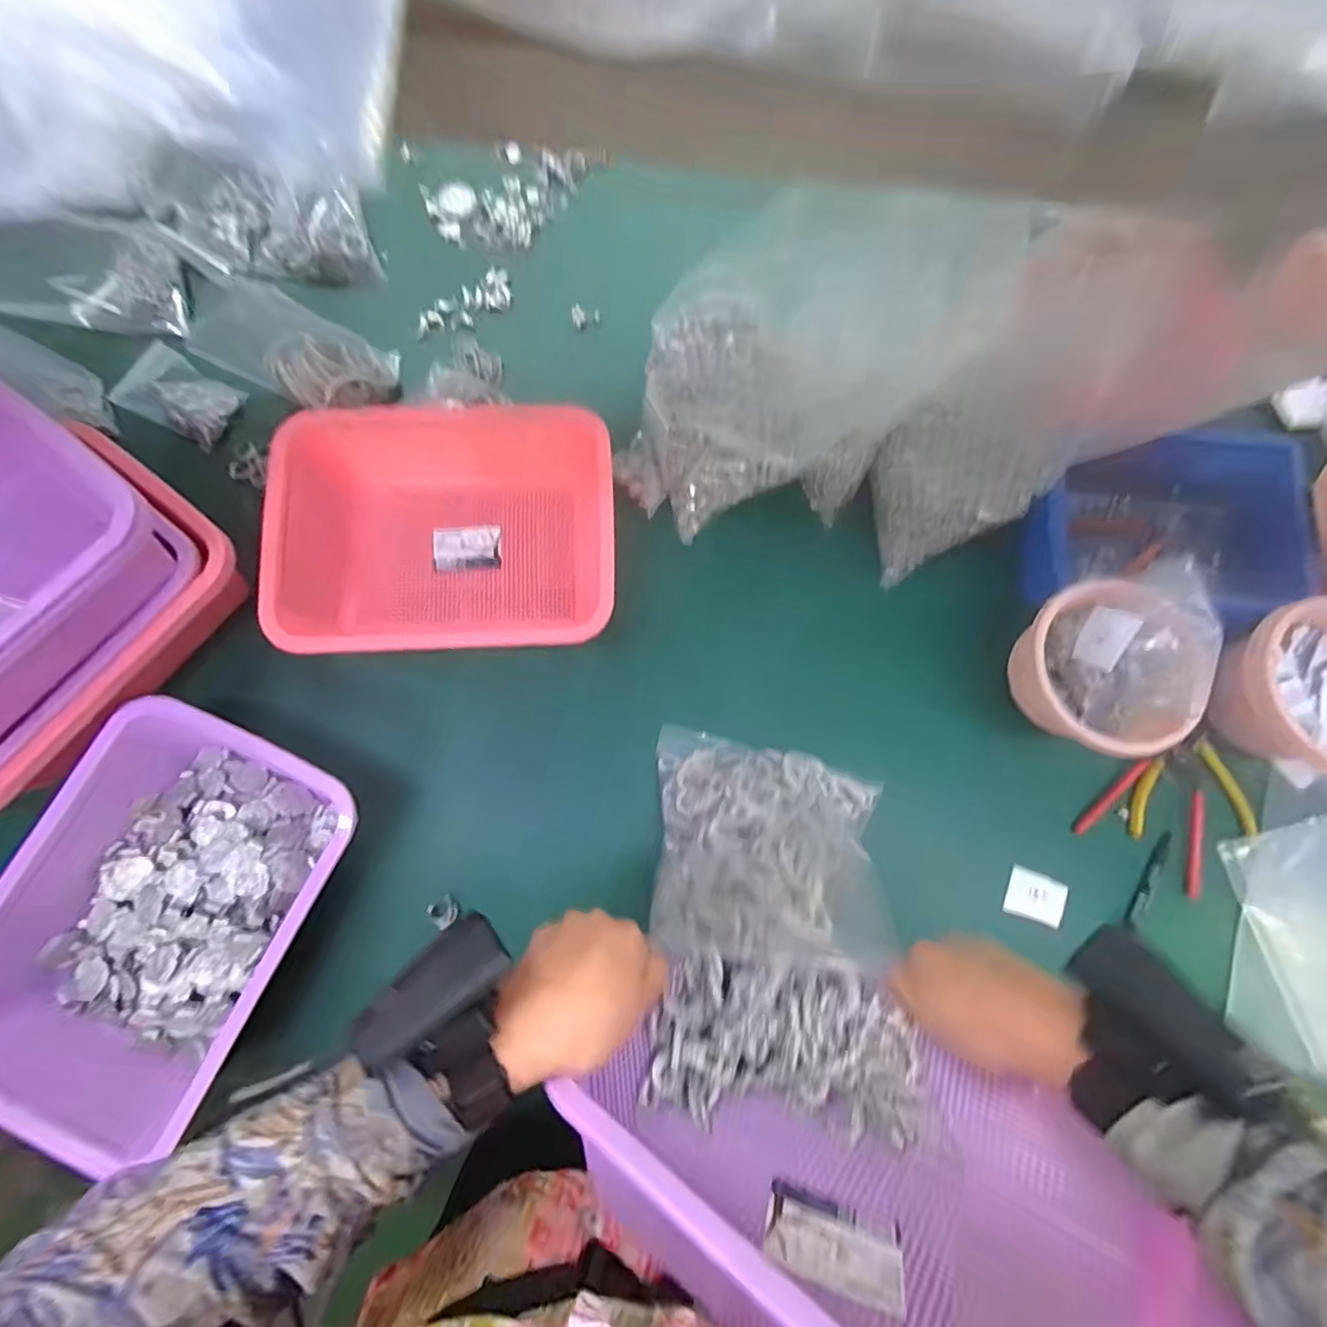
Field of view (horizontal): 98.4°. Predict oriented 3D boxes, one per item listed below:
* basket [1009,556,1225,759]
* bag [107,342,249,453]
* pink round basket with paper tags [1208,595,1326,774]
[{"bbox_3d":[0.392,0.006,0.526,0.139,0.114,0.154,-9,79,-3],"label":"basket"},{"bbox_3d":[-0.508,-0.282,0.593,0.113,0.029,0.076,26,80,4],"label":"bag"},{"bbox_3d":[0.595,0.025,0.525,0.130,0.085,0.150,2,79,-1],"label":"pink round basket with paper tags"}]

